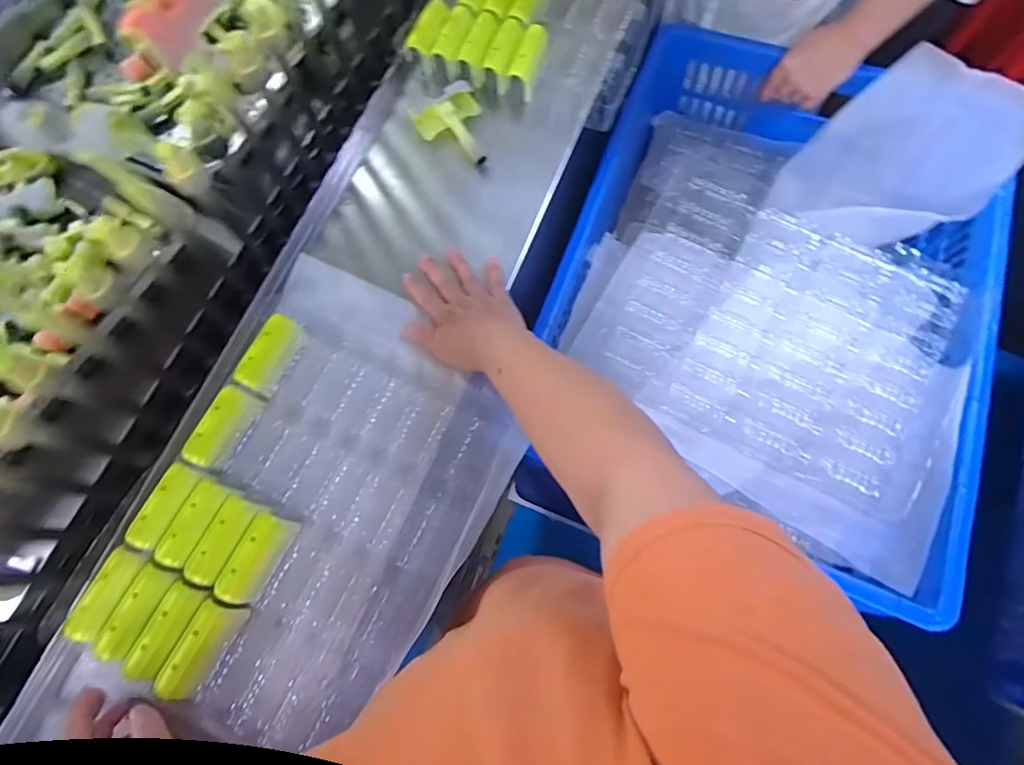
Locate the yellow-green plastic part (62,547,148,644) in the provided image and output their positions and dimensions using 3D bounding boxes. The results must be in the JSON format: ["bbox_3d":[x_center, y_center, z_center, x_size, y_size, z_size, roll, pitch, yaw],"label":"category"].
[{"bbox_3d":[-0.349,0.184,0.462,0.032,0.014,0.079,21,75,8],"label":"yellow-green plastic part"}]

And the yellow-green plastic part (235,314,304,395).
[{"bbox_3d":[-0.237,-0.028,0.531,0.023,0.040,0.076,23,75,9],"label":"yellow-green plastic part"}]

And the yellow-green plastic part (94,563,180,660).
[{"bbox_3d":[-0.319,0.194,0.454,0.030,0.011,0.078,23,75,8],"label":"yellow-green plastic part"}]

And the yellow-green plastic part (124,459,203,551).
[{"bbox_3d":[-0.312,0.112,0.481,0.029,0.014,0.077,24,76,9],"label":"yellow-green plastic part"}]

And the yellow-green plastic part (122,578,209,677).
[{"bbox_3d":[-0.291,0.208,0.450,0.034,0.013,0.075,22,75,8],"label":"yellow-green plastic part"}]

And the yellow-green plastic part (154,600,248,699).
[{"bbox_3d":[-0.259,0.224,0.448,0.033,0.018,0.075,22,75,8],"label":"yellow-green plastic part"}]

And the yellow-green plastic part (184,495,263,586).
[{"bbox_3d":[-0.255,0.139,0.473,0.033,0.012,0.076,21,75,8],"label":"yellow-green plastic part"}]

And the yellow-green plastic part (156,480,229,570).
[{"bbox_3d":[-0.283,0.125,0.474,0.030,0.010,0.075,23,75,8],"label":"yellow-green plastic part"}]

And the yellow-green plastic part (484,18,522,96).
[{"bbox_3d":[-0.009,-0.386,0.632,0.030,0.019,0.085,13,74,6],"label":"yellow-green plastic part"}]

